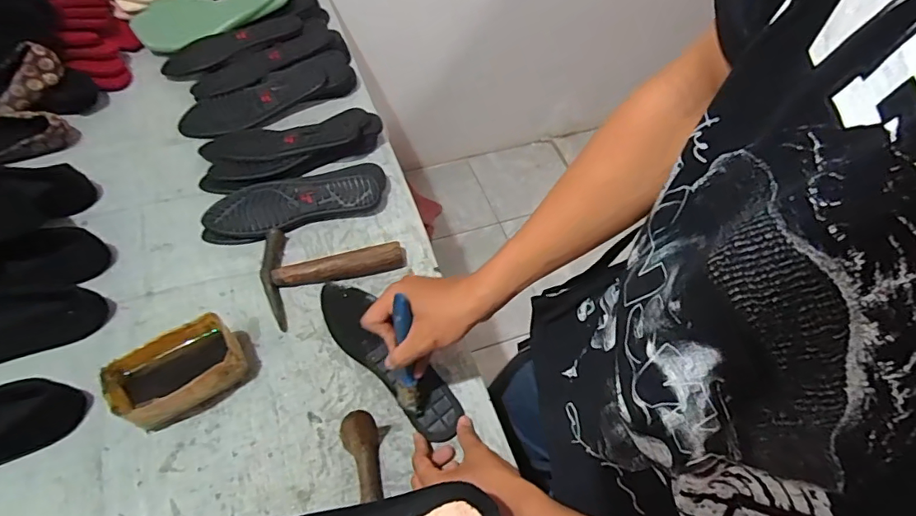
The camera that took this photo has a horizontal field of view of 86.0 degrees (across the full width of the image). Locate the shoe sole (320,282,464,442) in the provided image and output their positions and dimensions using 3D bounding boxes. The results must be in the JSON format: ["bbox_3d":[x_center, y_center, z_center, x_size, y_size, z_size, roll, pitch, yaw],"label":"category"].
[{"bbox_3d":[-0.087,0.117,0.602,0.067,0.012,0.239,-39,67,-24],"label":"shoe sole"}]

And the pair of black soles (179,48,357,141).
[{"bbox_3d":[-0.302,-0.263,0.797,0.288,0.036,0.083,-29,65,-22],"label":"pair of black soles"}]

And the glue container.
[{"bbox_3d":[-0.303,0.125,0.537,0.124,0.067,0.077,-34,66,-22],"label":"glue container"}]

